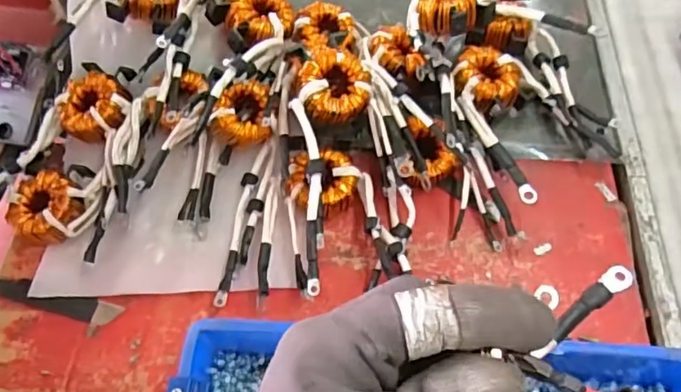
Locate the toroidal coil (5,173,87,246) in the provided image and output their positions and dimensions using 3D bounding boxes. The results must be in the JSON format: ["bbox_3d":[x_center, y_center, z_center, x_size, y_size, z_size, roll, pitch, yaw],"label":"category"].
[{"bbox_3d":[-0.331,0.013,0.616,0.073,0.028,0.070,-1,59,1],"label":"toroidal coil"}]

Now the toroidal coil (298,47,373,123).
[{"bbox_3d":[-0.009,-0.118,0.604,0.078,0.038,0.078,2,79,-13],"label":"toroidal coil"}]

